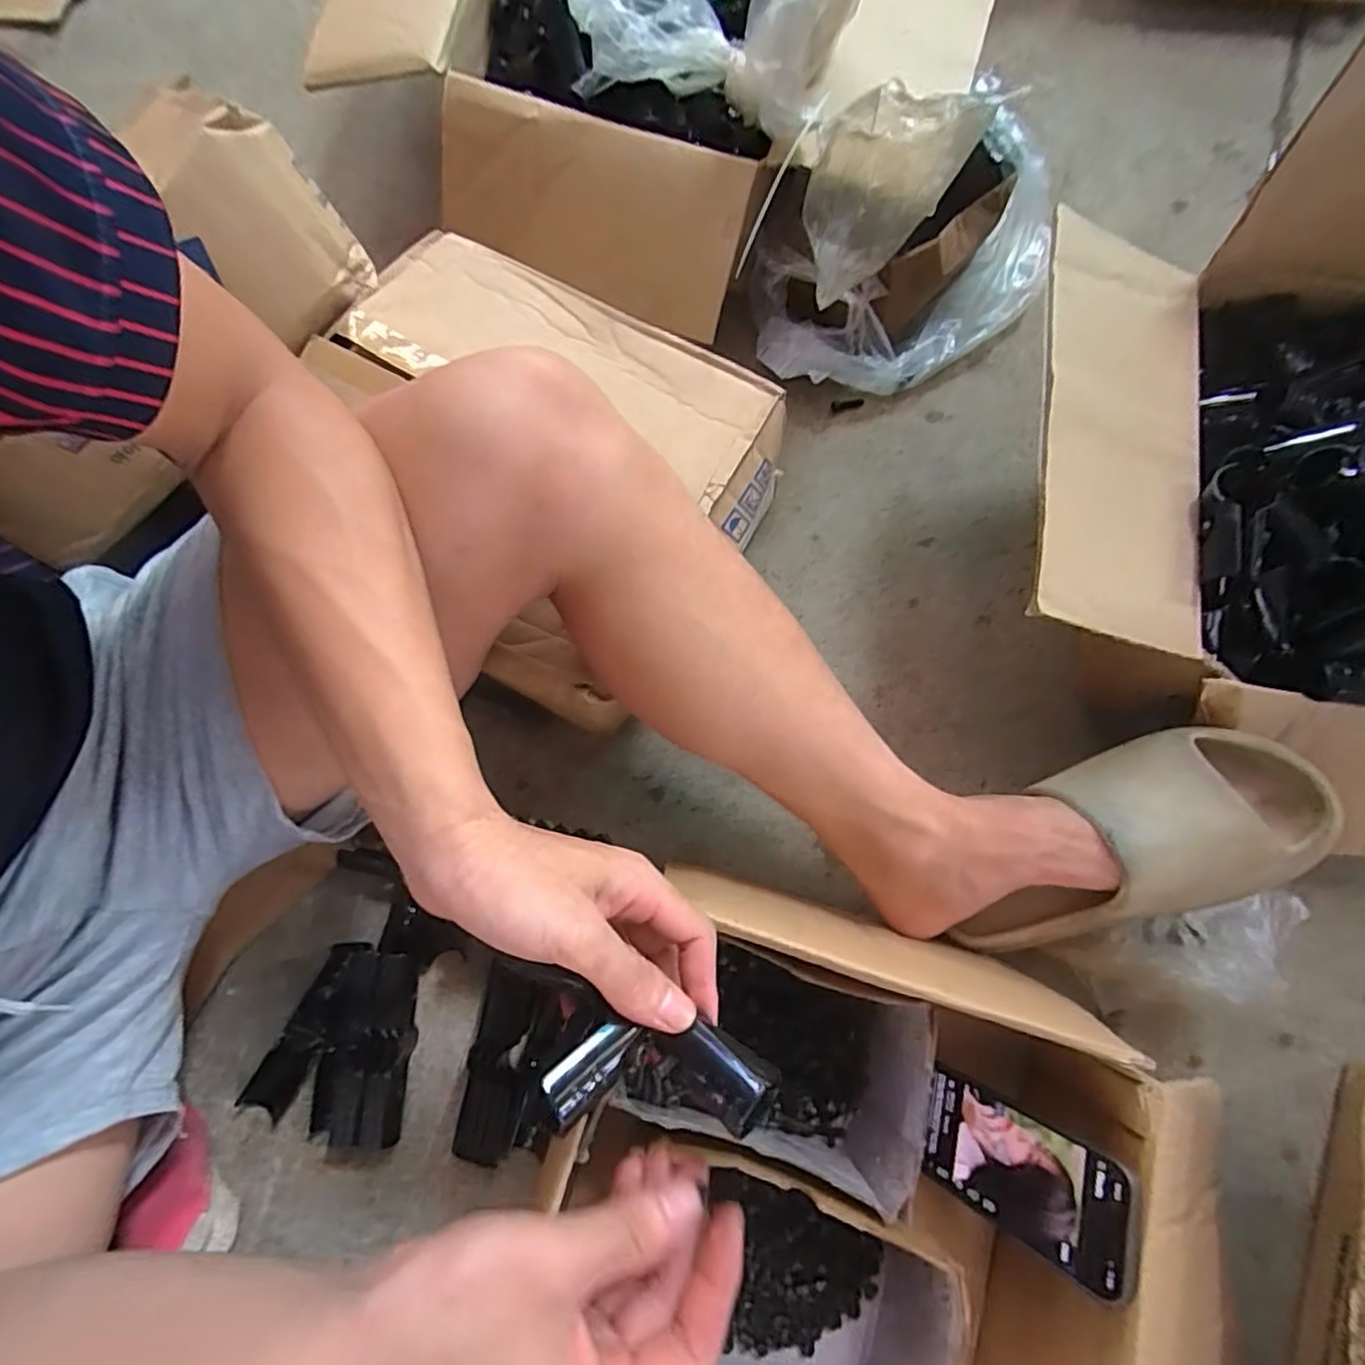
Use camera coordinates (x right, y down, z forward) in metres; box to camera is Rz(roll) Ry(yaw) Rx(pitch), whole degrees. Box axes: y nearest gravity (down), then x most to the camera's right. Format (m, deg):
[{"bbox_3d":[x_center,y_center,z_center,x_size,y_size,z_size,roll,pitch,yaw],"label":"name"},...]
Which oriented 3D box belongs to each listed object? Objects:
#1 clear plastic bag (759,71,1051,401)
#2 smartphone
[{"bbox_3d":[0.207,-0.363,0.514,0.257,0.218,0.122,-18,79,-4],"label":"clear plastic bag"},{"bbox_3d":[0.213,0.309,0.404,0.008,0.129,0.070,20,75,-26],"label":"smartphone"}]

